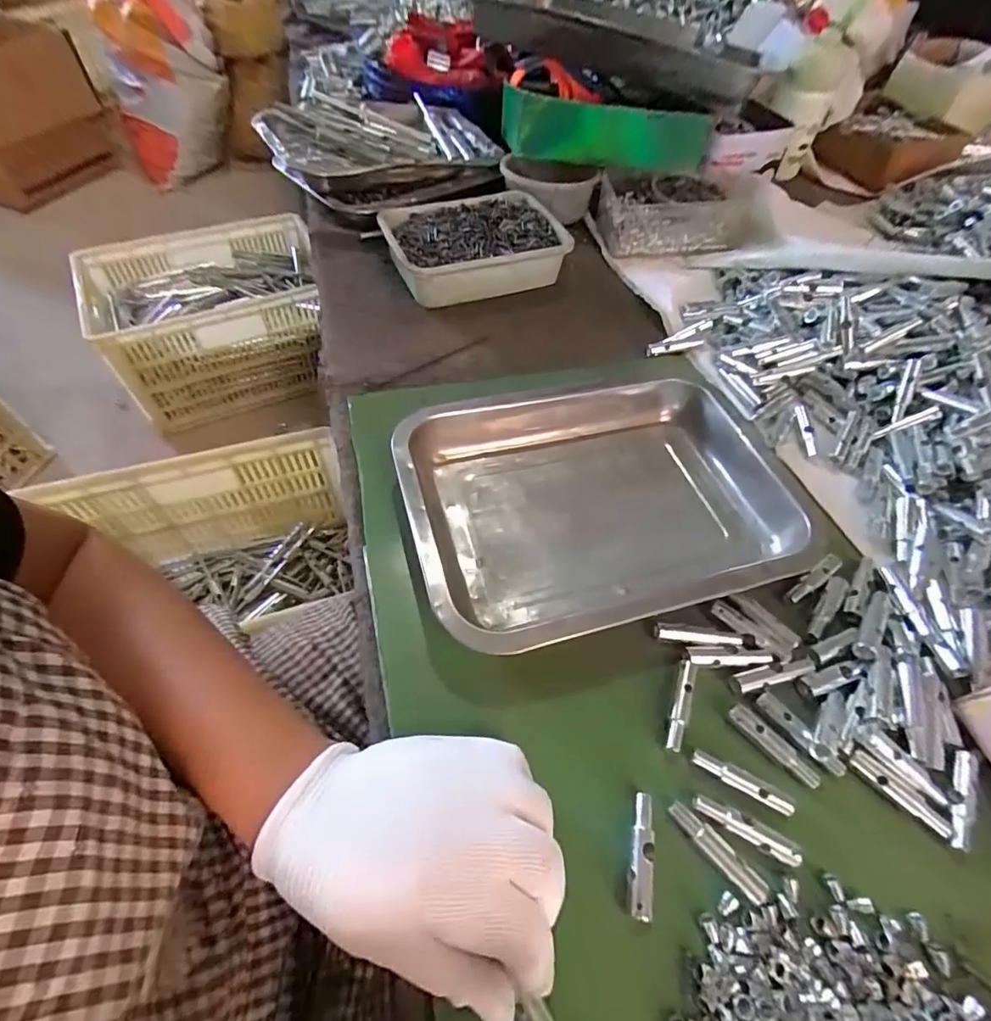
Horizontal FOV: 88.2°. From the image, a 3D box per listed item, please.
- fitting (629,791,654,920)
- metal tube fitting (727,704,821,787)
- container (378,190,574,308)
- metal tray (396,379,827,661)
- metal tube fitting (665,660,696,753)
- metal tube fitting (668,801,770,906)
[{"bbox_3d":[0.071,0.167,0.249,0.010,0.012,0.051,13,56,5],"label":"fitting"},{"bbox_3d":[0.152,0.128,0.279,0.011,0.007,0.052,-38,66,-25],"label":"metal tube fitting"},{"bbox_3d":[-0.023,-0.280,0.544,0.180,0.043,0.125,-17,59,-14],"label":"container"},{"bbox_3d":[0.076,-0.012,0.355,0.270,0.035,0.191,-13,58,-11],"label":"metal tray"},{"bbox_3d":[0.105,0.109,0.289,0.010,0.008,0.051,20,57,10],"label":"metal tube fitting"},{"bbox_3d":[0.108,0.166,0.250,0.010,0.007,0.052,-36,65,-24],"label":"metal tube fitting"}]

